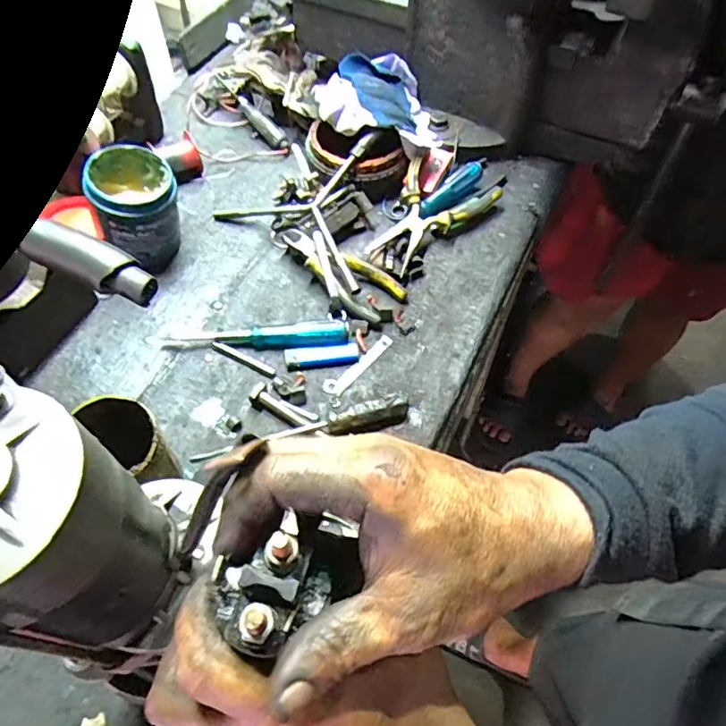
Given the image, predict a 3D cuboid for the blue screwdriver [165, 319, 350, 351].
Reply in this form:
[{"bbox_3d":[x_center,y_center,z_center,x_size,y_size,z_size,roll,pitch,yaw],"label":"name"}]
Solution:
[{"bbox_3d":[-0.116,-0.027,0.588,0.195,0.017,0.023,-5,58,-4],"label":"blue screwdriver"}]

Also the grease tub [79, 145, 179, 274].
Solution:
[{"bbox_3d":[-0.243,-0.169,0.593,0.081,0.104,0.083,0,57,0],"label":"grease tub"}]

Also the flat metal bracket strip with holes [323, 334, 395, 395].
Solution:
[{"bbox_3d":[-0.004,0.001,0.596,0.019,0.008,0.095,39,65,21],"label":"flat metal bracket strip with holes"}]

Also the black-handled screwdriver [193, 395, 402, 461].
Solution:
[{"bbox_3d":[-0.058,0.070,0.534,0.211,0.019,0.025,-14,59,-9],"label":"black-handled screwdriver"}]

